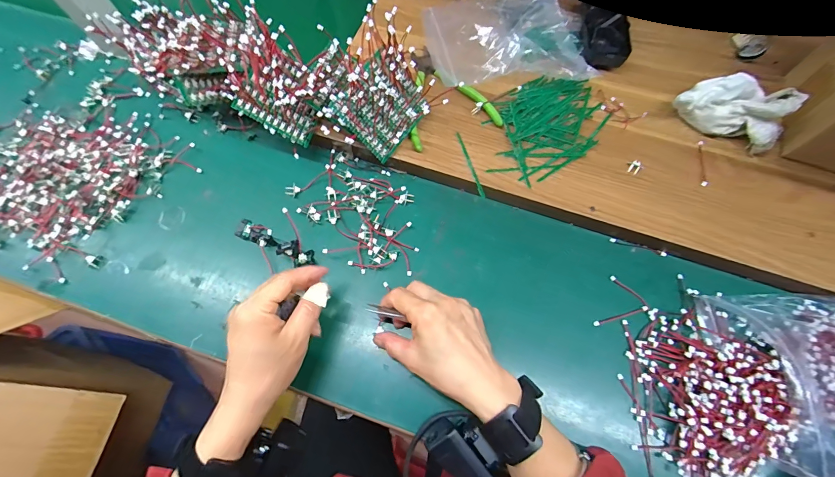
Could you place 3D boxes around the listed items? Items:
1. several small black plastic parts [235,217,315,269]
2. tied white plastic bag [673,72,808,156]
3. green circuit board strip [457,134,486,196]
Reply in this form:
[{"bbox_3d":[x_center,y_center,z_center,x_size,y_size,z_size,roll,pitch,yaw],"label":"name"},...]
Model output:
[{"bbox_3d":[-0.153,0.005,0.393,0.093,0.016,0.023,26,77,7],"label":"several small black plastic parts"},{"bbox_3d":[0.342,-0.150,0.394,0.112,0.058,0.075,26,74,10],"label":"tied white plastic bag"},{"bbox_3d":[0.058,-0.083,0.404,0.005,0.004,0.084,-18,76,-4],"label":"green circuit board strip"}]

